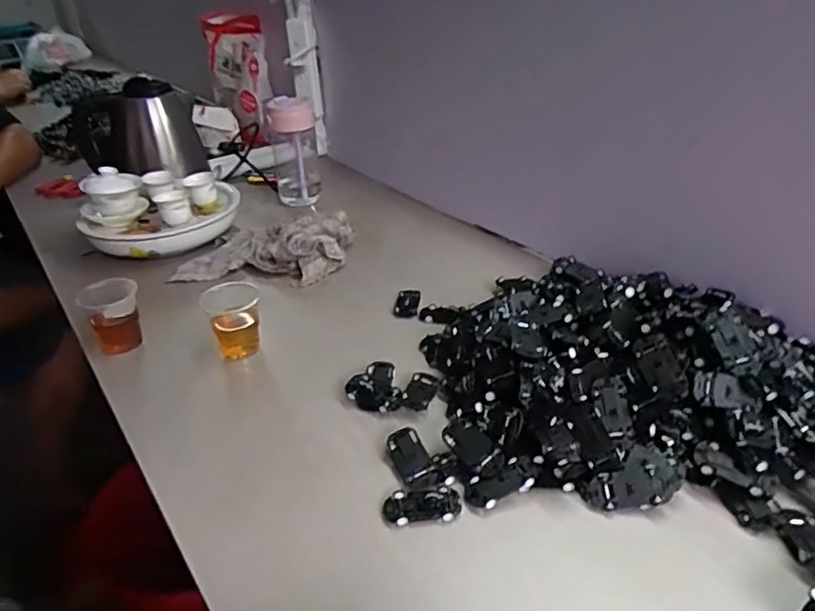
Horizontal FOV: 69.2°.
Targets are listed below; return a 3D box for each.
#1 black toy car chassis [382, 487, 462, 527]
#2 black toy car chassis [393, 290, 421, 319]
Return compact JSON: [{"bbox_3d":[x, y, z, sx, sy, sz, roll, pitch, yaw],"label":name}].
[{"bbox_3d":[0.012,0.169,0.502,0.065,0.008,0.031,-5,32,-4],"label":"black toy car chassis"},{"bbox_3d":[-0.001,-0.002,0.783,0.034,0.010,0.055,3,32,8],"label":"black toy car chassis"}]

